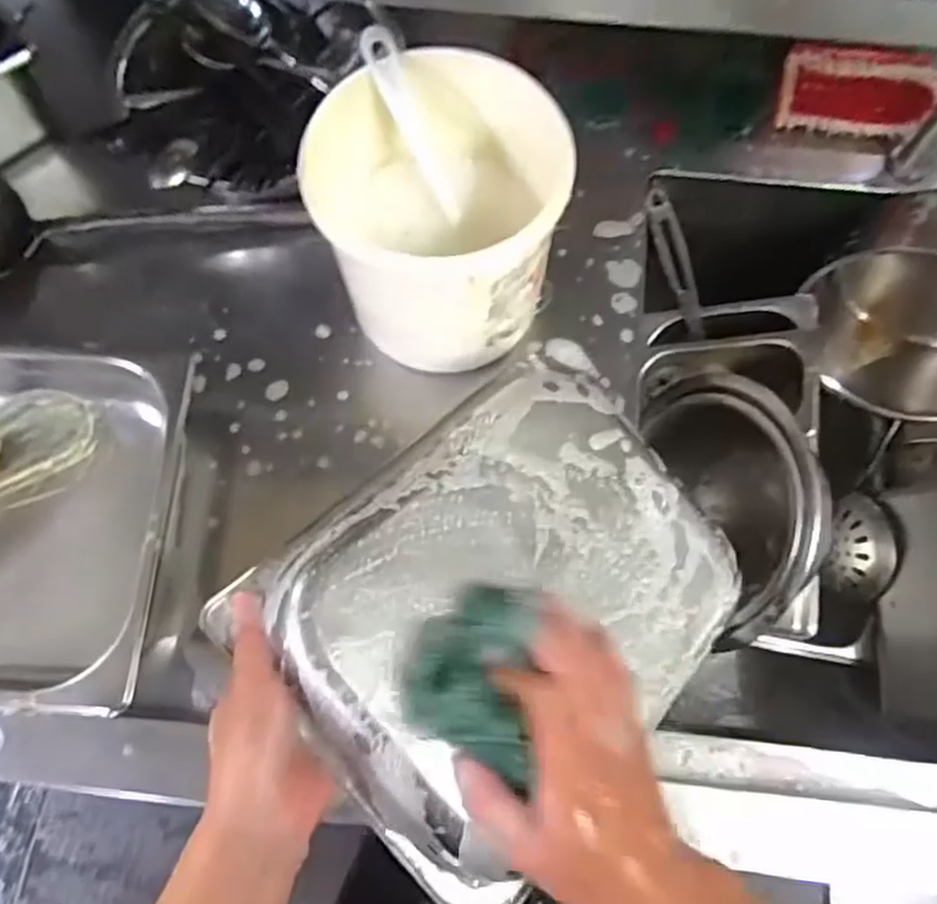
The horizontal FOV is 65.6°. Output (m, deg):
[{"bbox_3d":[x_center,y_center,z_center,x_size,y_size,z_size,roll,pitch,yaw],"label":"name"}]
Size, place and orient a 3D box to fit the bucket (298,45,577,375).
[{"bbox_3d":[-0.017,-0.174,0.565,0.169,0.179,0.162,0,70,0],"label":"bucket"}]

